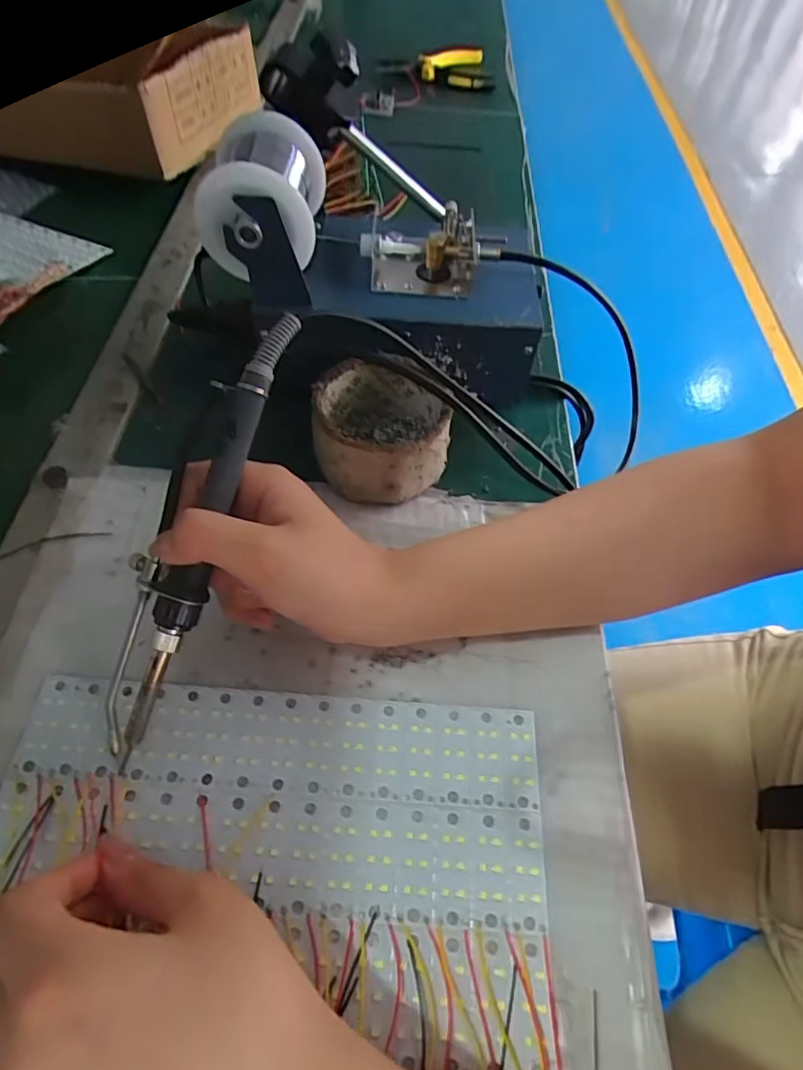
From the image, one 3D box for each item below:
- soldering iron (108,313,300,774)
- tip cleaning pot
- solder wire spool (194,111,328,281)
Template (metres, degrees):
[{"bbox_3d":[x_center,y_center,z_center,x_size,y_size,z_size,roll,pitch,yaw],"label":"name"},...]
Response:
[{"bbox_3d":[-0.095,0.000,0.261,0.037,0.027,0.209,23,94,13],"label":"soldering iron"},{"bbox_3d":[-0.011,-0.066,0.354,0.079,0.049,0.083,1,56,-1],"label":"tip cleaning pot"},{"bbox_3d":[-0.078,-0.195,0.324,0.061,0.055,0.076,4,56,1],"label":"solder wire spool"}]

